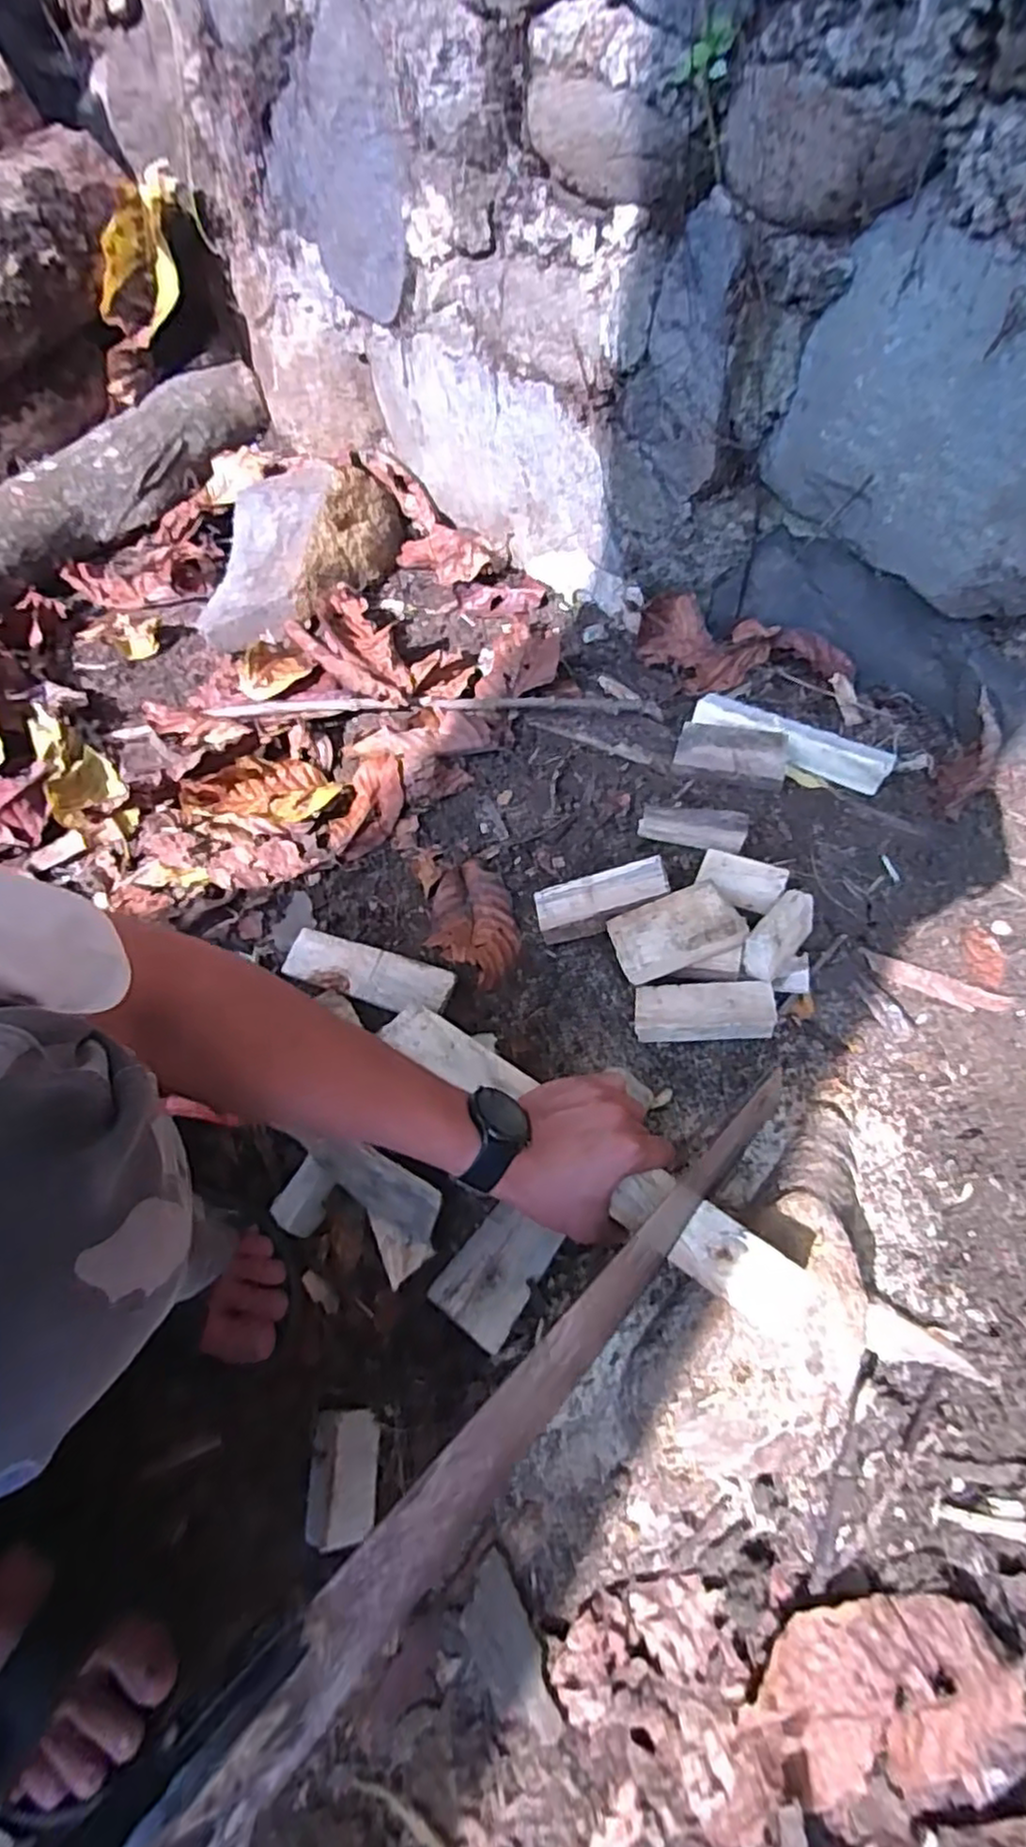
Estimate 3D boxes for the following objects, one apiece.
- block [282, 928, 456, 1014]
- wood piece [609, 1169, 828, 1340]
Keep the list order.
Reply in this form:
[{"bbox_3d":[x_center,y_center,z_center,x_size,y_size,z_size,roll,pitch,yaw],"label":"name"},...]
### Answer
[{"bbox_3d":[-0.128,0.044,0.625,0.152,0.022,0.046,16,62,15],"label":"block"},{"bbox_3d":[0.125,0.201,0.435,0.127,0.022,0.042,30,68,21],"label":"wood piece"}]

